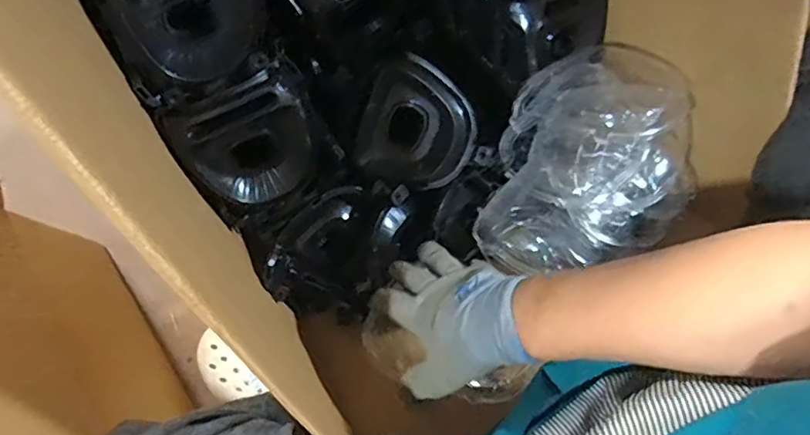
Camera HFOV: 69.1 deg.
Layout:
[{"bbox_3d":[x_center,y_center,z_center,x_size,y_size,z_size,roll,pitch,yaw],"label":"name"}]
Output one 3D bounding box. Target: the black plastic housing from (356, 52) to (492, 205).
[{"bbox_3d":[0.007,-0.083,0.571,0.115,0.032,0.124,-32,102,21],"label":"black plastic housing"}]

